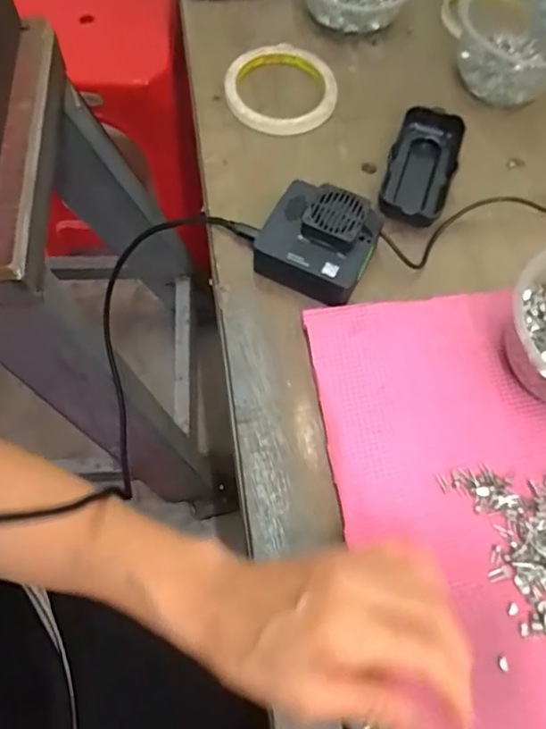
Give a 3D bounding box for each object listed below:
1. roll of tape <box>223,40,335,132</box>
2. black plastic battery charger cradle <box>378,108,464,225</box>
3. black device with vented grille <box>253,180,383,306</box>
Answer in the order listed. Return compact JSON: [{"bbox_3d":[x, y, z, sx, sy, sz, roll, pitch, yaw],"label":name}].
[{"bbox_3d":[0.008,-0.243,0.498,0.096,0.012,0.094,0,67,0],"label":"roll of tape"},{"bbox_3d":[0.121,-0.160,0.461,0.054,0.022,0.105,14,67,5],"label":"black plastic battery charger cradle"},{"bbox_3d":[0.032,-0.091,0.415,0.078,0.040,0.076,29,69,12],"label":"black device with vented grille"}]

